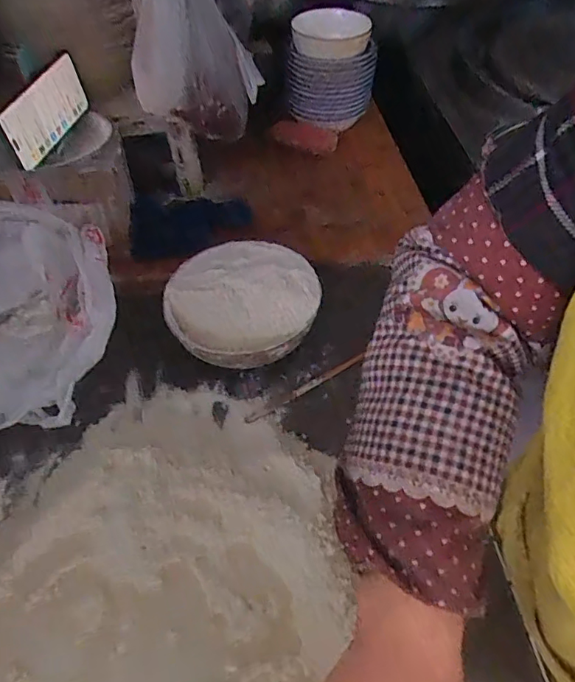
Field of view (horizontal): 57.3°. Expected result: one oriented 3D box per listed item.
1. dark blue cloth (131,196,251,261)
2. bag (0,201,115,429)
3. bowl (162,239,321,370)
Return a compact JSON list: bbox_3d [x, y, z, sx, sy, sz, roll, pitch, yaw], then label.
[{"bbox_3d":[-0.143,-0.180,0.764,0.187,0.081,0.061,-24,54,-18],"label":"dark blue cloth"},{"bbox_3d":[-0.302,-0.036,0.602,0.190,0.102,0.262,-8,50,-5],"label":"bag"},{"bbox_3d":[-0.054,-0.045,0.649,0.175,0.056,0.172,-1,50,1],"label":"bowl"}]

